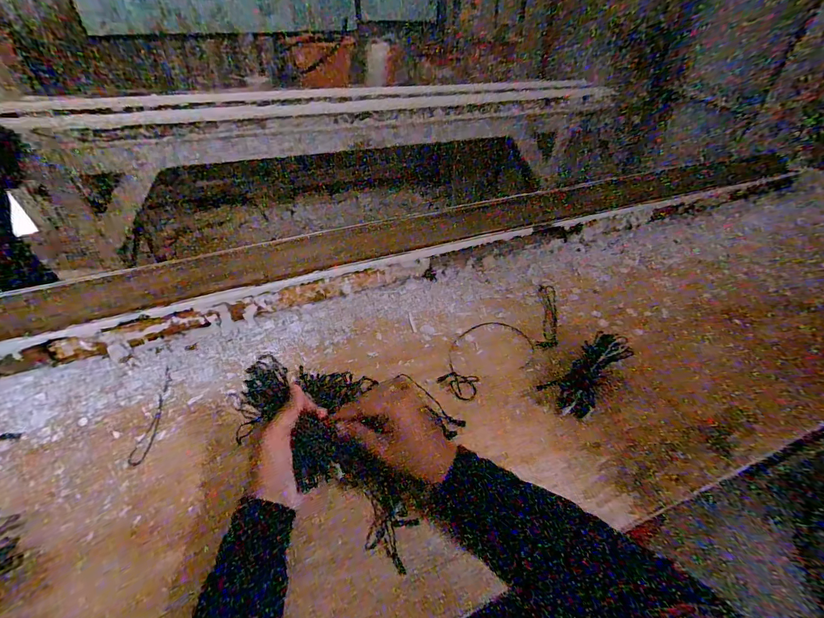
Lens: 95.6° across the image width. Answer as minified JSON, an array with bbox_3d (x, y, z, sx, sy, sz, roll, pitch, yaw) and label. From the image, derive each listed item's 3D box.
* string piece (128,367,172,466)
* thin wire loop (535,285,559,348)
[{"bbox_3d":[-0.325,0.130,0.475,0.020,0.004,0.140,-4,45,-8],"label":"string piece"},{"bbox_3d":[0.232,0.011,0.640,0.033,0.006,0.157,13,45,9],"label":"thin wire loop"}]

